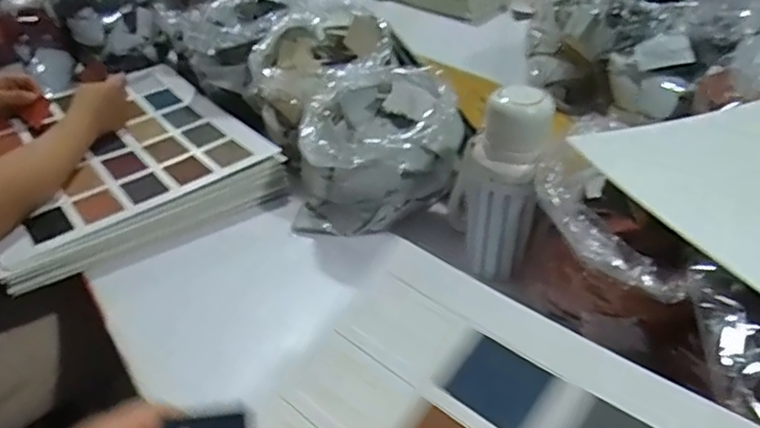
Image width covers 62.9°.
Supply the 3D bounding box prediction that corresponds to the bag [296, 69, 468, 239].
[{"bbox_3d":[0.001,-0.089,0.819,0.205,0.156,0.206,3,37,8],"label":"bag"}]

